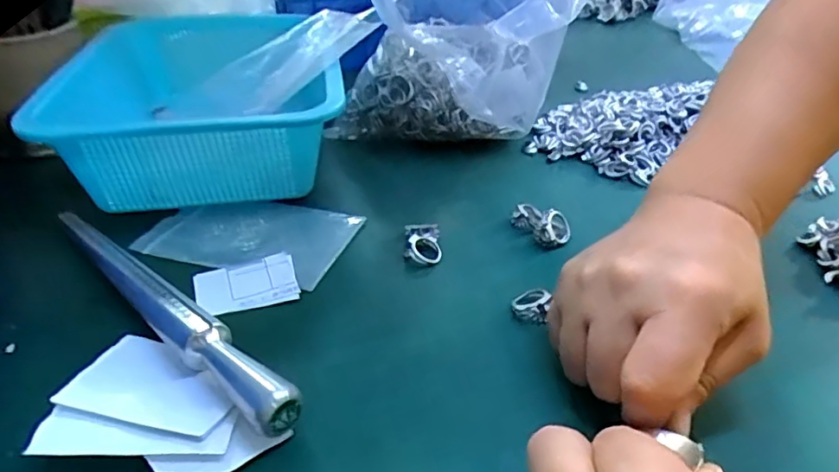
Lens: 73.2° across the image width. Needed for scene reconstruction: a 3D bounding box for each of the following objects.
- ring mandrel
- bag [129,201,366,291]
[{"bbox_3d":[-0.139,0.031,0.294,0.231,0.021,0.020,28,43,33],"label":"ring mandrel"},{"bbox_3d":[-0.105,-0.004,0.363,0.121,0.007,0.081,11,36,15],"label":"bag"}]

